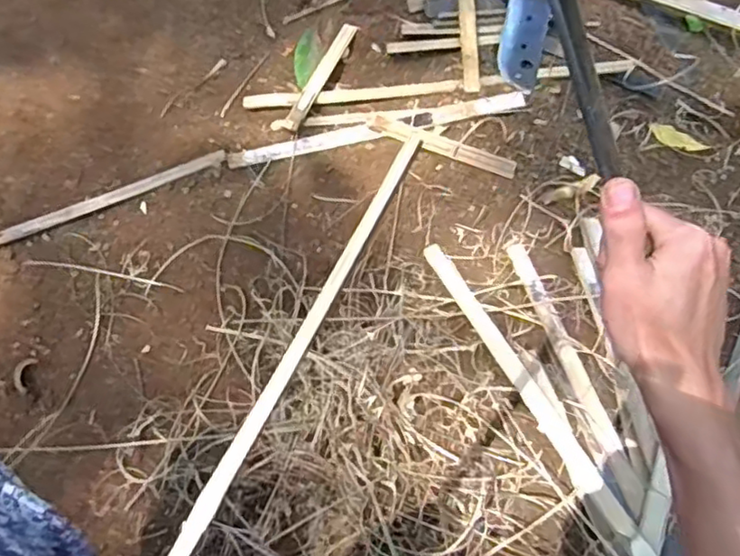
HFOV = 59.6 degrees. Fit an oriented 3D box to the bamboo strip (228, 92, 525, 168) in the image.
[{"bbox_3d":[0.011,-0.239,1.042,0.477,0.008,0.034,-12,70,0],"label":"bamboo strip"}]

